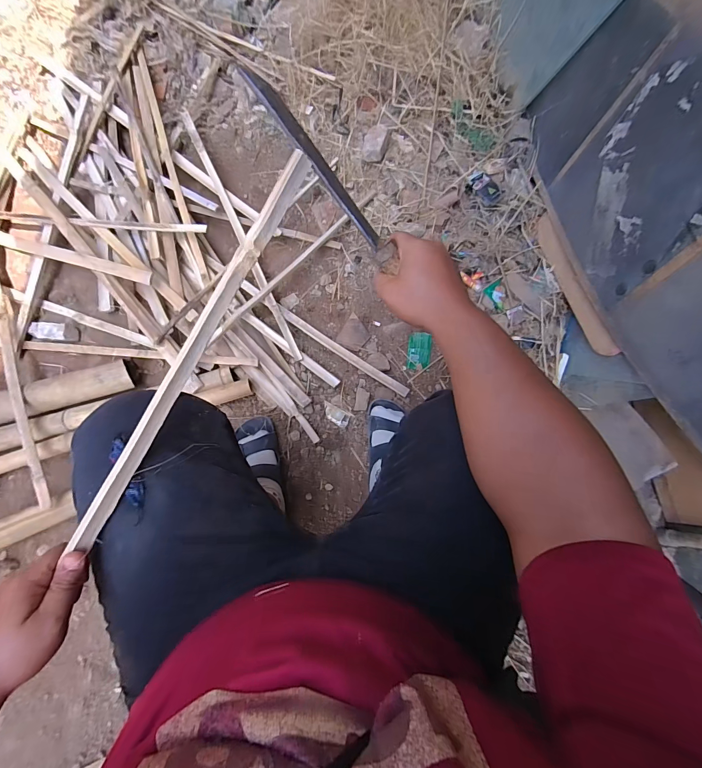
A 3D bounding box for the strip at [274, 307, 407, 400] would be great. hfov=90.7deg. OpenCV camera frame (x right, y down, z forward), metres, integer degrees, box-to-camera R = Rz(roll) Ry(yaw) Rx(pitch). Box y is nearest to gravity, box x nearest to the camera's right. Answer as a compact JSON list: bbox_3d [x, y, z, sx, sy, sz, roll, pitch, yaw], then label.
[{"bbox_3d":[-0.022,-0.079,0.815,0.362,0.014,0.025,33,78,6],"label":"strip"}]

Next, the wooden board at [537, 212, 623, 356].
[{"bbox_3d":[0.527,-0.249,0.834,0.019,0.059,0.422,-5,63,-3],"label":"wooden board"}]

